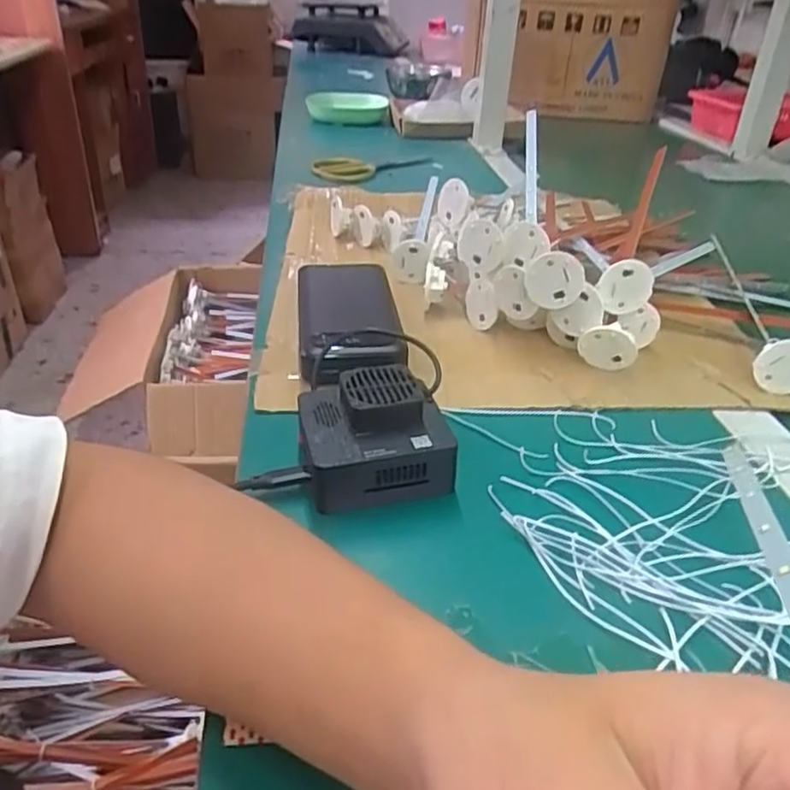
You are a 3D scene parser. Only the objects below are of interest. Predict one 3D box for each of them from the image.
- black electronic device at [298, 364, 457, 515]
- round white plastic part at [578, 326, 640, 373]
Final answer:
[{"bbox_3d":[-0.012,0.020,0.368,0.076,0.041,0.074,-7,33,-16],"label":"black electronic device"},{"bbox_3d":[0.144,-0.030,0.460,0.039,0.037,0.009,4,32,0],"label":"round white plastic part"}]

